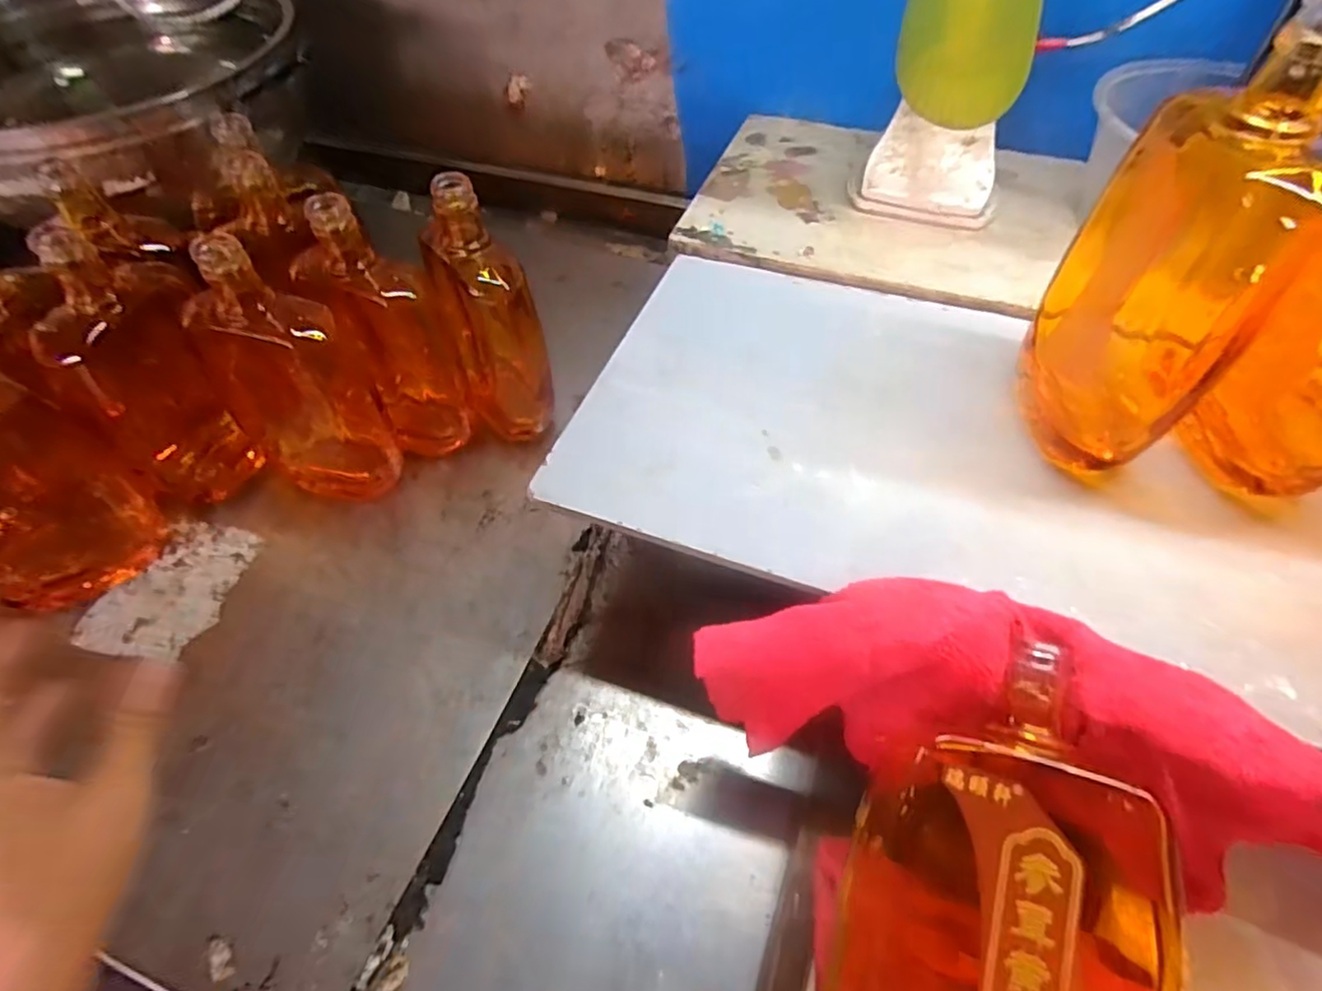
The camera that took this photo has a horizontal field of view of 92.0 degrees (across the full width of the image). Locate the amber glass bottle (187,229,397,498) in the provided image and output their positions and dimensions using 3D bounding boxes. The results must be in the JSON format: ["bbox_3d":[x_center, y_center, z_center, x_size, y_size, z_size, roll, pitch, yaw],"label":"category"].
[{"bbox_3d":[-0.244,-0.075,0.427,0.090,0.195,0.048,-8,52,-6],"label":"amber glass bottle"}]

